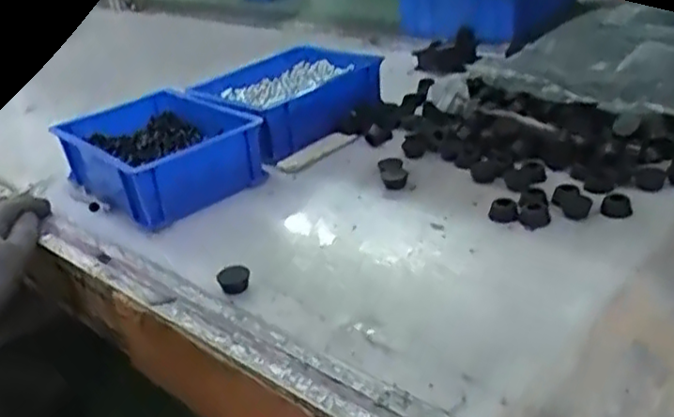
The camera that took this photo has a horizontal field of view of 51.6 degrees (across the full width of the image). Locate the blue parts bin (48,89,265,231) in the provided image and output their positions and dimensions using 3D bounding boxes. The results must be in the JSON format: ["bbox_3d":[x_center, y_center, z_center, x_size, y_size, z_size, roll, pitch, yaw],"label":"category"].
[{"bbox_3d":[-0.189,-0.059,0.724,0.144,0.068,0.212,-26,33,-34],"label":"blue parts bin"}]

